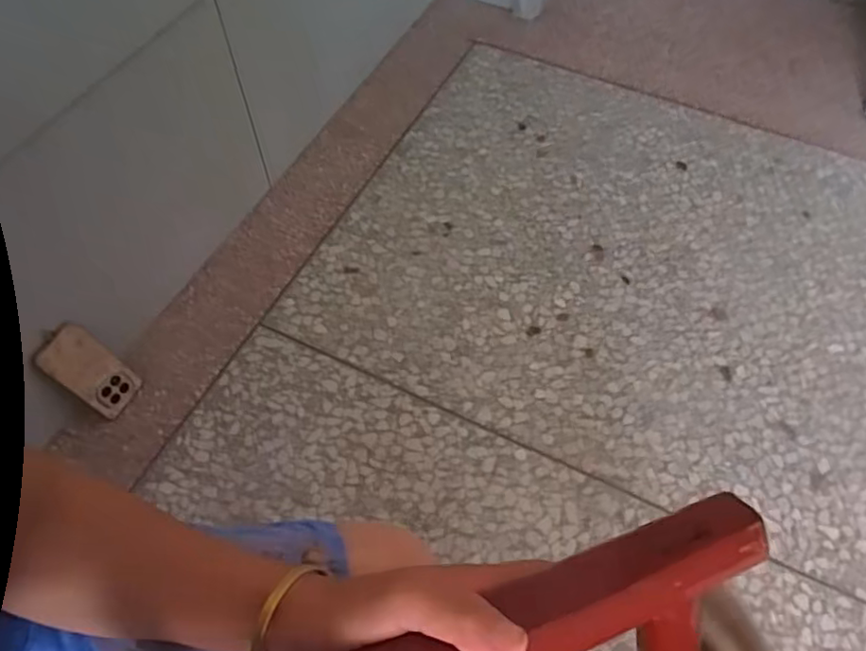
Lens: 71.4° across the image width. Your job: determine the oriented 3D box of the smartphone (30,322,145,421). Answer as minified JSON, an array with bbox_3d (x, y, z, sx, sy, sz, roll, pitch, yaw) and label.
[{"bbox_3d":[-0.532,0.076,0.943,0.019,0.179,0.085,5,52,23],"label":"smartphone"}]

